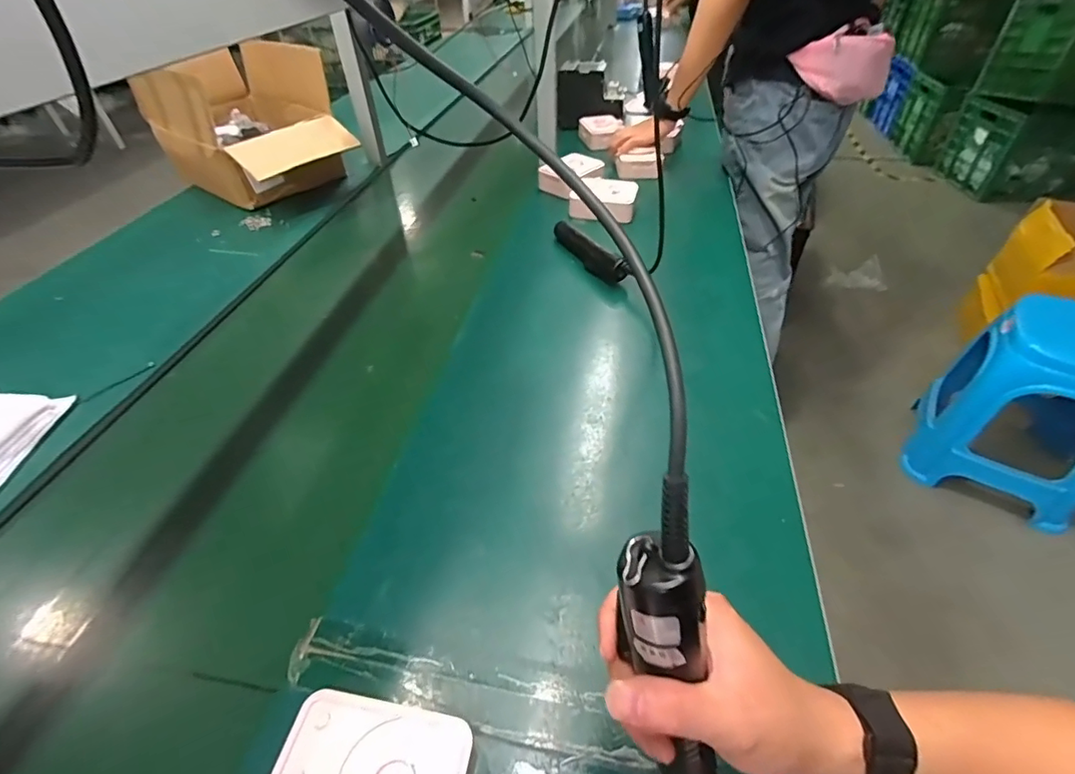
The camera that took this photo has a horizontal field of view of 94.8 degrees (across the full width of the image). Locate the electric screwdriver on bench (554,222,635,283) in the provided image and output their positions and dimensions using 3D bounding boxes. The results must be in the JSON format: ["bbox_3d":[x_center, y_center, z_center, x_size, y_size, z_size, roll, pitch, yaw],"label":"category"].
[{"bbox_3d":[0.086,-0.240,0.864,0.032,0.044,0.218,-21,47,-19],"label":"electric screwdriver on bench"}]

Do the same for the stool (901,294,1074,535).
[{"bbox_3d":[1.241,0.052,1.249,0.365,0.451,0.289,25,50,26],"label":"stool"}]

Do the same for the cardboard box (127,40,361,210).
[{"bbox_3d":[-0.661,-0.590,1.152,0.445,0.213,0.318,32,53,31],"label":"cardboard box"}]

